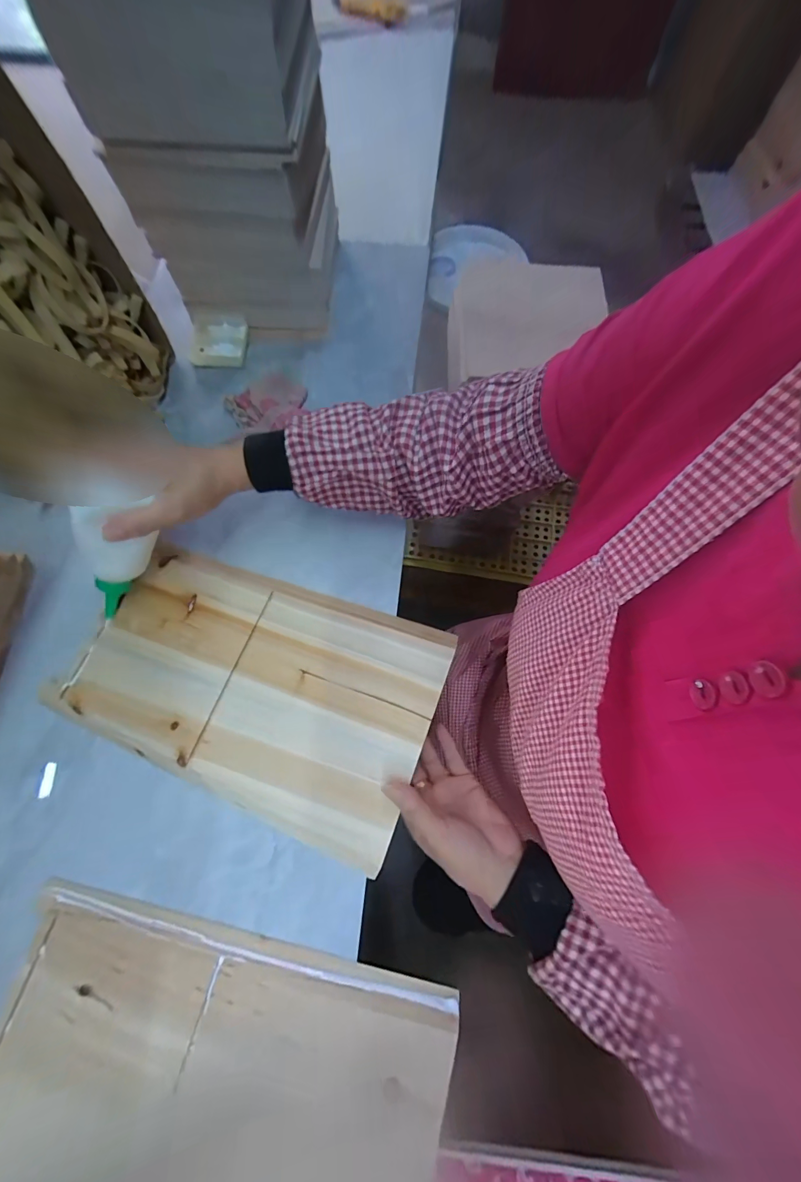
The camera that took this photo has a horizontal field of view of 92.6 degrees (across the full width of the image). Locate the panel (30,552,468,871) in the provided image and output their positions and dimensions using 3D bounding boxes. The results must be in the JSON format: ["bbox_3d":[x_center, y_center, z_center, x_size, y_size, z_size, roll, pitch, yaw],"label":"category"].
[{"bbox_3d":[-0.145,0.087,0.385,0.348,0.022,0.220,20,74,8],"label":"panel"}]

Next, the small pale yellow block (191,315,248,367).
[{"bbox_3d":[-0.248,-0.333,0.512,0.079,0.017,0.072,0,73,2],"label":"small pale yellow block"}]

